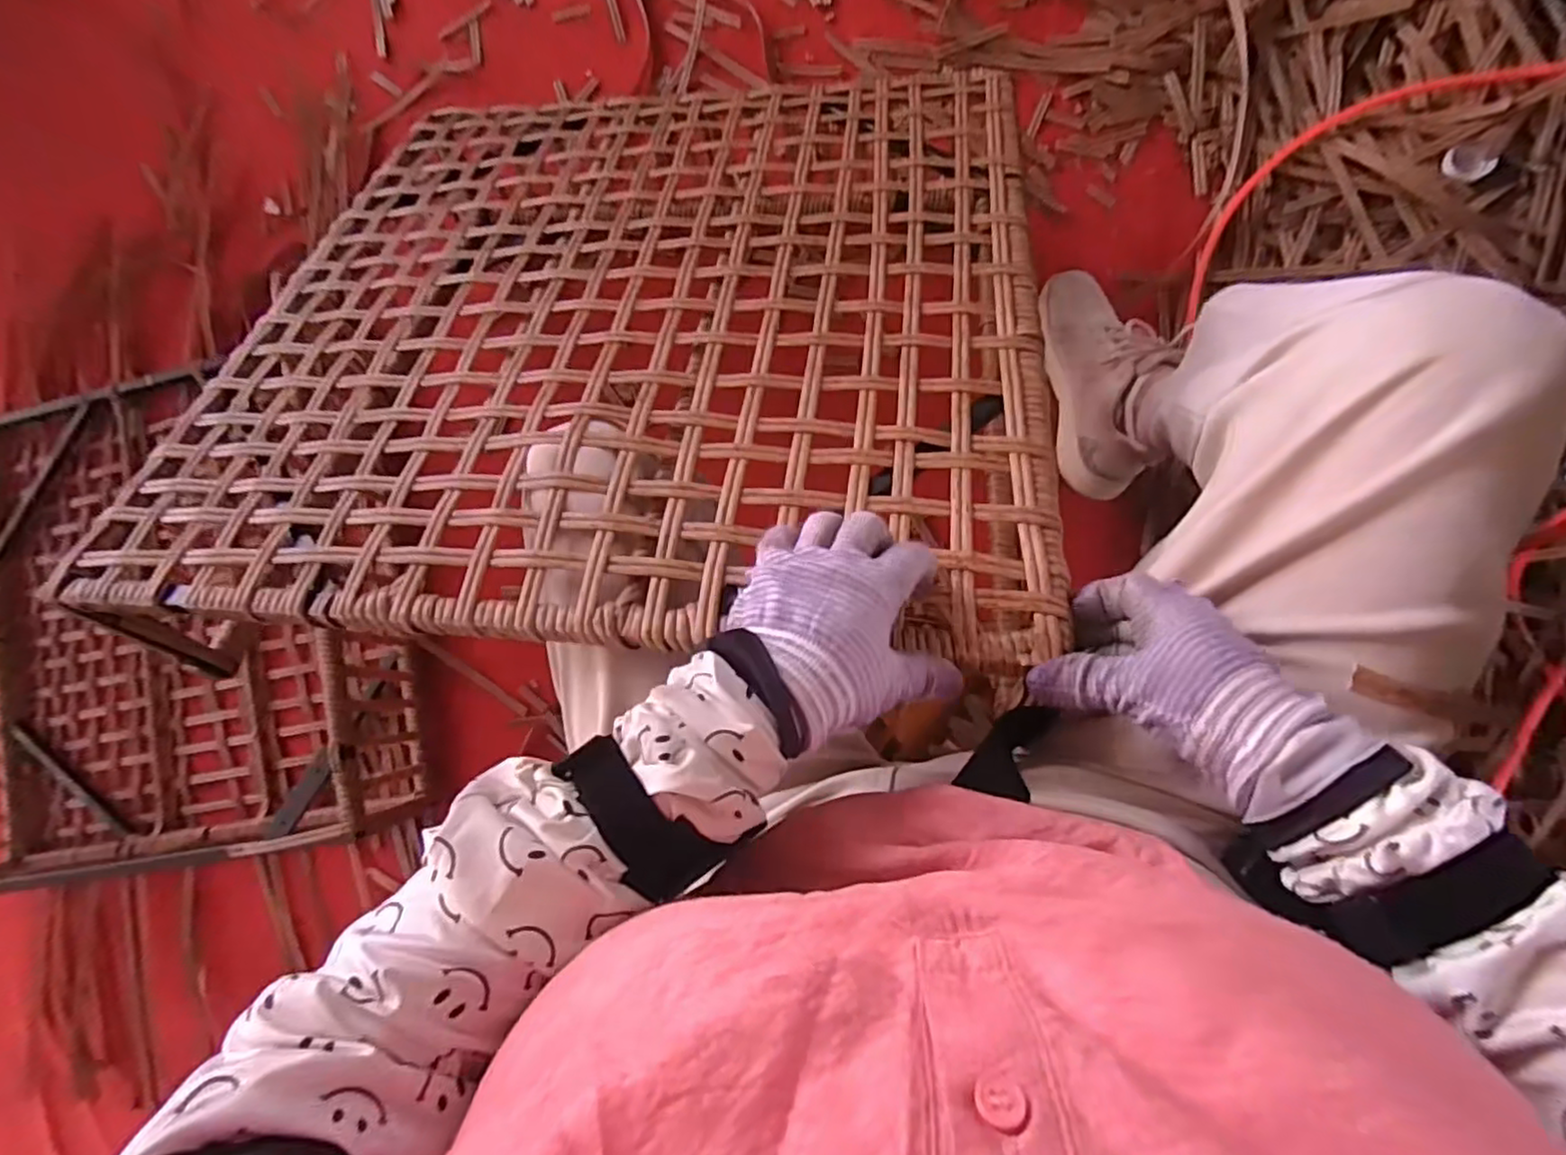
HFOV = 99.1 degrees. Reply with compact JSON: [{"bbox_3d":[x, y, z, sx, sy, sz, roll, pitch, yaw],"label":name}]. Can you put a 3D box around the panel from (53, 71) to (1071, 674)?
[{"bbox_3d":[-0.121,-0.229,0.520,0.594,0.017,0.599,3,59,9],"label":"panel"}]

